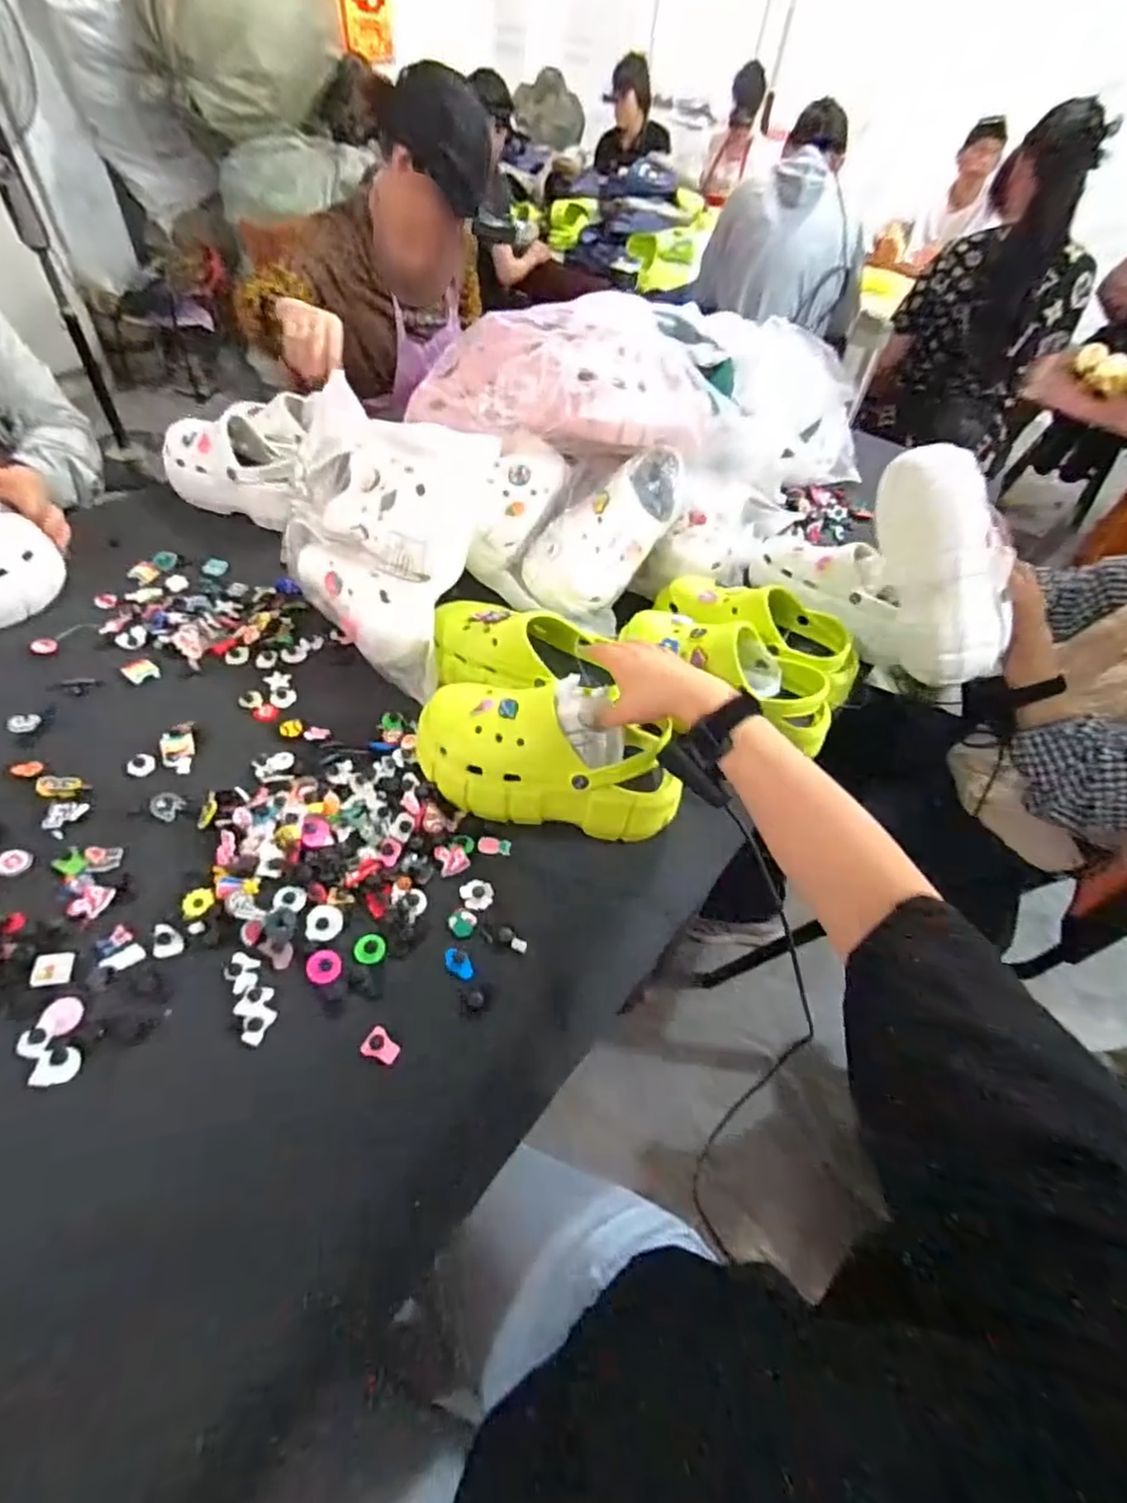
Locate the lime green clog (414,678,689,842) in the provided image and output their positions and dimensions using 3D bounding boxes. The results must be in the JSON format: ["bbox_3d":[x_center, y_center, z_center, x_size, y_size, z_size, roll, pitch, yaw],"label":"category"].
[{"bbox_3d":[-0.015,0.003,0.597,0.255,0.110,0.101,14,51,8],"label":"lime green clog"}]

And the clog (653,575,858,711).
[{"bbox_3d":[0.238,-0.155,0.757,0.098,0.092,0.246,-34,62,-31],"label":"clog"}]

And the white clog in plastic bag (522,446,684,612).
[{"bbox_3d":[0.056,-0.266,0.747,0.089,0.091,0.250,40,79,25],"label":"white clog in plastic bag"}]

